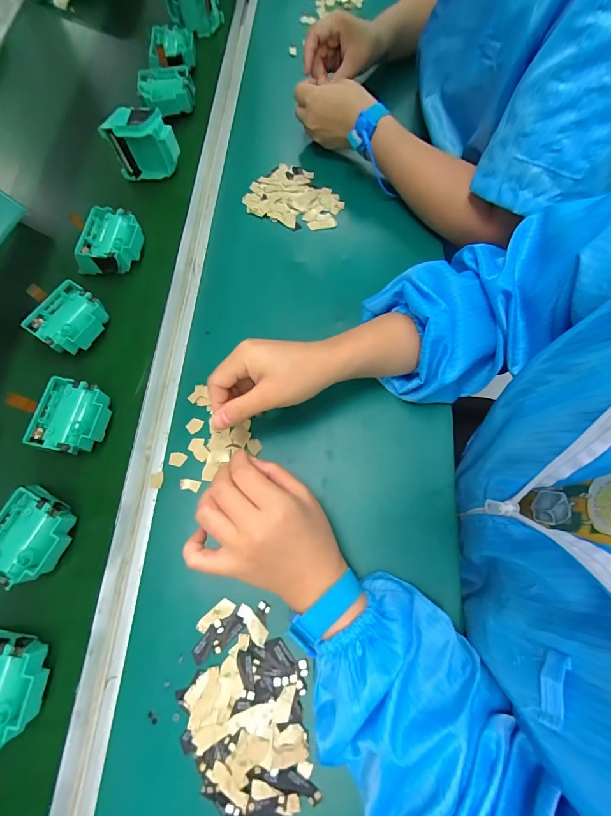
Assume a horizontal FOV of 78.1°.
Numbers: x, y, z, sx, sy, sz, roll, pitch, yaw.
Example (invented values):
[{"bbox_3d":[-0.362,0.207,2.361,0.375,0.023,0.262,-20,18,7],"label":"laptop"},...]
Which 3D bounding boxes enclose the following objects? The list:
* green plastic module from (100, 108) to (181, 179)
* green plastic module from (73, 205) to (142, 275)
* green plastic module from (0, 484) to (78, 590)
[{"bbox_3d":[-0.213,-0.347,0.497,0.078,0.076,0.035,6,71,4],"label":"green plastic module"},{"bbox_3d":[-0.242,-0.203,0.473,0.074,0.044,0.079,16,72,6],"label":"green plastic module"},{"bbox_3d":[-0.259,0.124,0.362,0.068,0.041,0.076,27,74,11],"label":"green plastic module"}]

